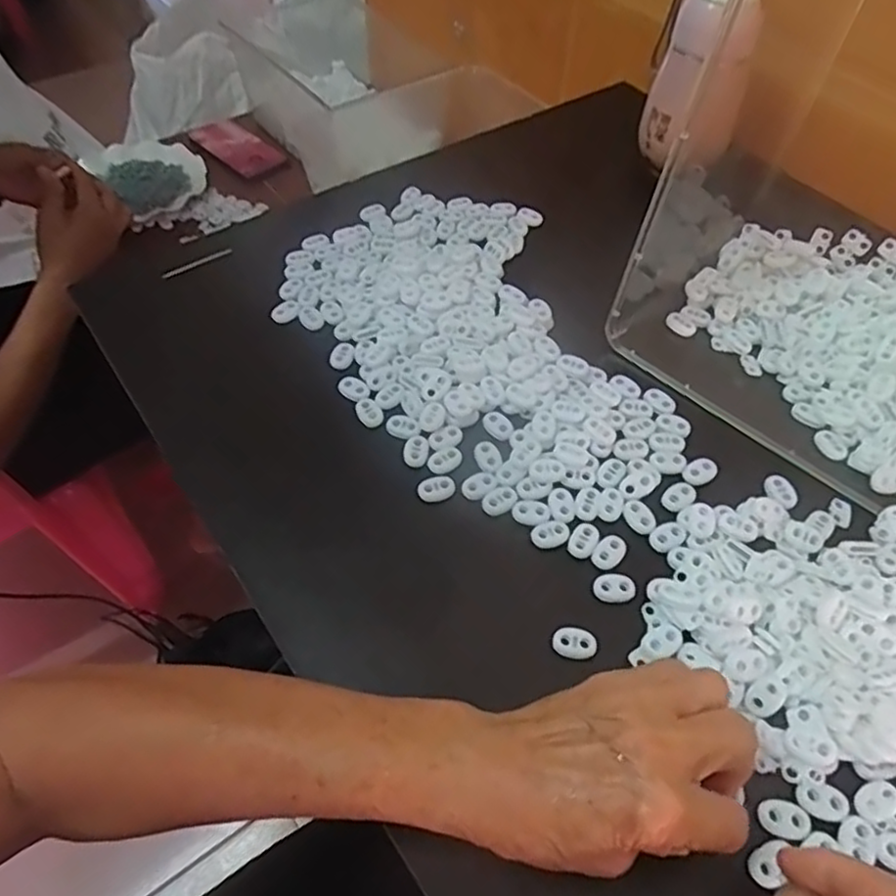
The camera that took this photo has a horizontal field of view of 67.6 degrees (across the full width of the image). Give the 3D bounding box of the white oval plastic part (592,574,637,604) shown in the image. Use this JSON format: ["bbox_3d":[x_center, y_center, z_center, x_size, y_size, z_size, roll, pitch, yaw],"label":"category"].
[{"bbox_3d":[0.093,0.077,0.372,0.024,0.004,0.016,-2,55,-3],"label":"white oval plastic part"}]

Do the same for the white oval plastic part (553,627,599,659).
[{"bbox_3d":[0.067,0.103,0.355,0.023,0.005,0.016,4,55,1],"label":"white oval plastic part"}]

